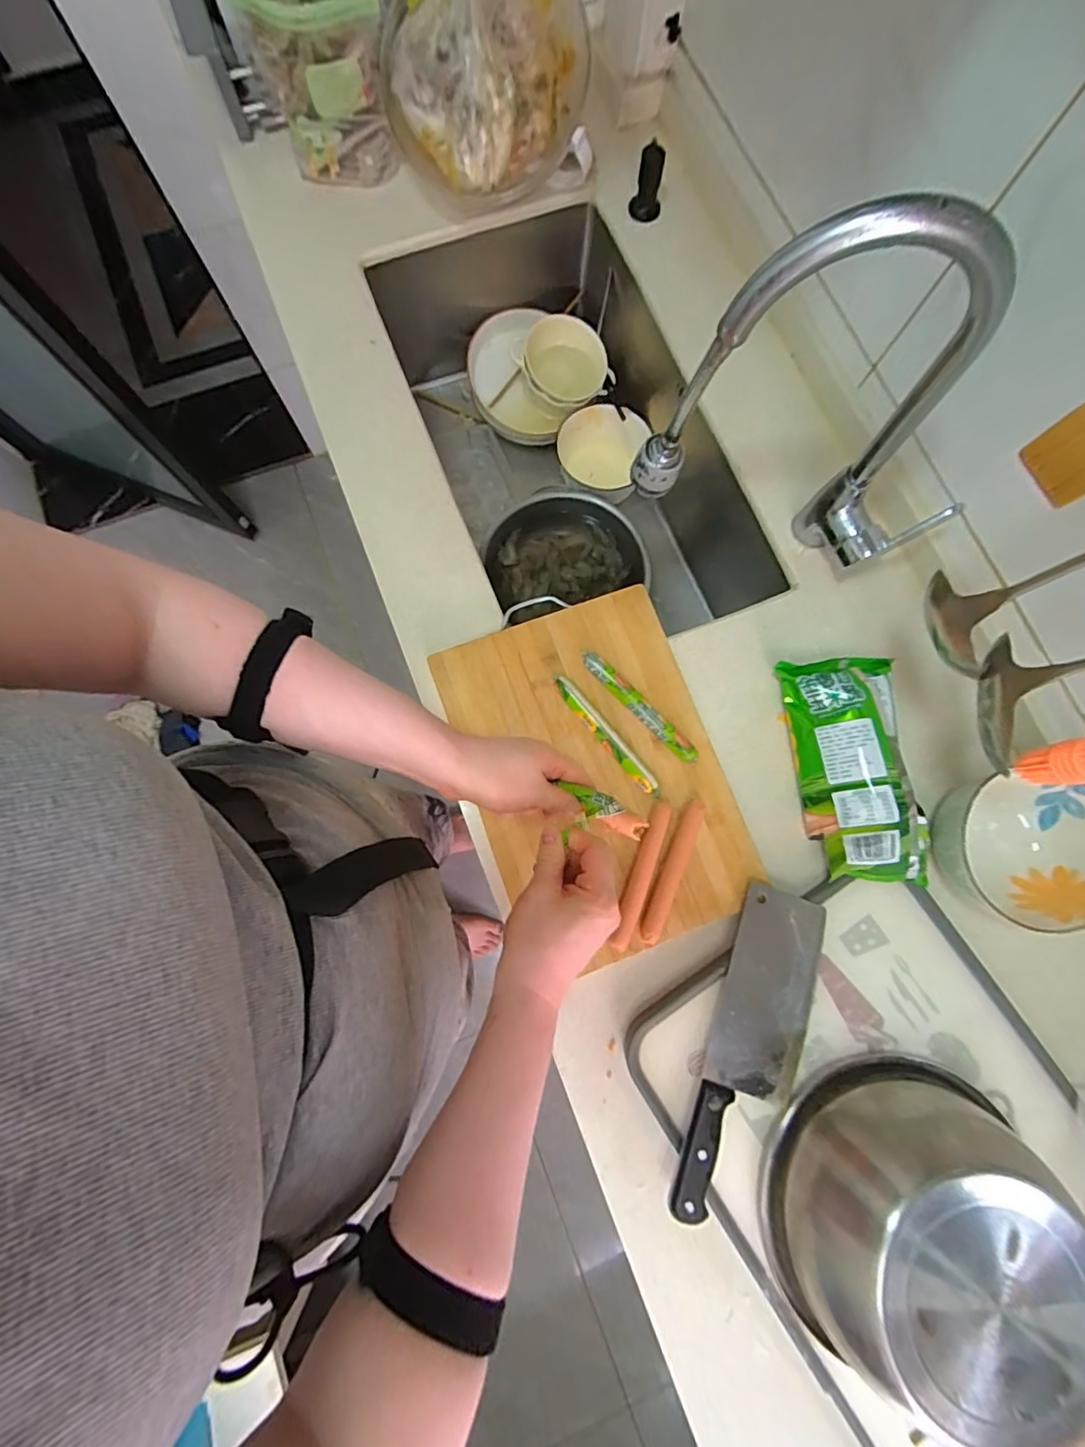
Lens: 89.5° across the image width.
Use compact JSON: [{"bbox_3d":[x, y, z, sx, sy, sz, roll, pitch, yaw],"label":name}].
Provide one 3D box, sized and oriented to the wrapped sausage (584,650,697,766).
[{"bbox_3d":[0.100,-0.017,0.572,0.155,0.020,0.018,44,81,7],"label":"wrapped sausage"}]

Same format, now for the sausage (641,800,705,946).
[{"bbox_3d":[0.130,0.147,0.548,0.021,0.019,0.145,25,79,4],"label":"sausage"}]

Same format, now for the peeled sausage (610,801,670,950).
[{"bbox_3d":[0.098,0.152,0.549,0.024,0.017,0.148,20,79,3],"label":"peeled sausage"}]

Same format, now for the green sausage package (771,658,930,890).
[{"bbox_3d":[0.321,0.043,0.562,0.104,0.064,0.227,-3,79,-2],"label":"green sausage package"}]

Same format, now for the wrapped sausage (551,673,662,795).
[{"bbox_3d":[0.066,0.013,0.566,0.018,0.020,0.158,-39,82,-8],"label":"wrapped sausage"}]

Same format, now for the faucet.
[{"bbox_3d":[0.255,-0.256,0.488,0.310,0.336,0.067,18,79,3],"label":"faucet"}]

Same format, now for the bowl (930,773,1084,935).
[{"bbox_3d":[0.460,0.123,0.527,0.145,0.065,0.135,0,79,-1],"label":"bowl"}]

